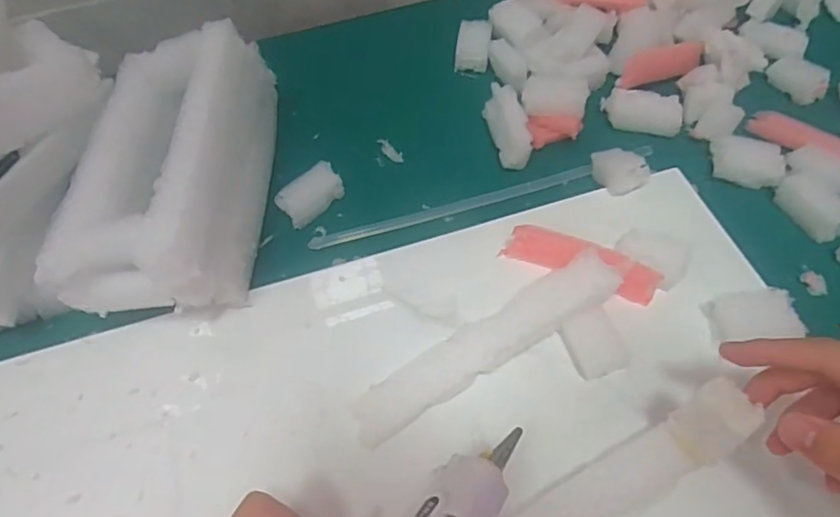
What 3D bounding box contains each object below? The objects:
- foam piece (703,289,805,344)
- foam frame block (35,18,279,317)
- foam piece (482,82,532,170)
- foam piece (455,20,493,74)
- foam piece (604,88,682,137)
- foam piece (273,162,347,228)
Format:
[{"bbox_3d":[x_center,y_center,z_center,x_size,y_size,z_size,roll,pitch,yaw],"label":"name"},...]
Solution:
[{"bbox_3d":[0.203,0.034,0.357,0.049,0.018,0.029,-2,55,3],"label":"foam piece"},{"bbox_3d":[-0.161,-0.065,0.400,0.092,0.099,0.227,-3,55,2],"label":"foam frame block"},{"bbox_3d":[0.068,-0.102,0.456,0.024,0.027,0.068,-12,74,-4],"label":"foam piece"},{"bbox_3d":[0.048,-0.188,0.523,0.028,0.023,0.047,7,56,9],"label":"foam piece"},{"bbox_3d":[0.177,-0.117,0.469,0.059,0.014,0.031,11,57,12],"label":"foam piece"},{"bbox_3d":[-0.080,-0.047,0.435,0.025,0.022,0.049,36,65,25],"label":"foam piece"}]

